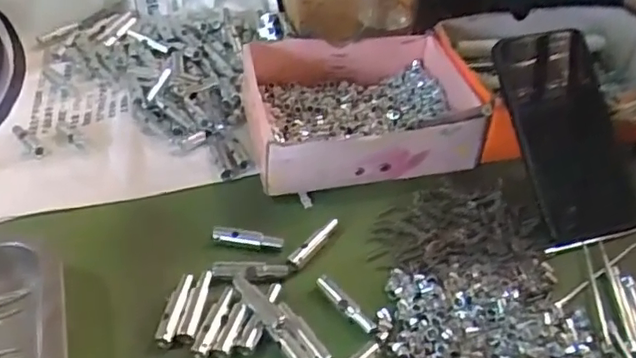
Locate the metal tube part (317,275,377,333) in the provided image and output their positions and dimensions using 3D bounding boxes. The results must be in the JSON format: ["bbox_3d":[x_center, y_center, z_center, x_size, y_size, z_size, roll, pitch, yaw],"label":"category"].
[{"bbox_3d":[0.018,0.080,0.386,0.010,0.005,0.050,-28,52,-28],"label":"metal tube part"}]

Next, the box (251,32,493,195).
[{"bbox_3d":[0.035,-0.062,0.498,0.182,0.054,0.150,-12,47,-11],"label":"box"}]

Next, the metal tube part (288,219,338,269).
[{"bbox_3d":[-0.002,0.045,0.430,0.012,0.008,0.051,28,50,25],"label":"metal tube part"}]

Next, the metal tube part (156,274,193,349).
[{"bbox_3d":[-0.093,0.085,0.390,0.011,0.009,0.052,6,44,4],"label":"metal tube part"}]

